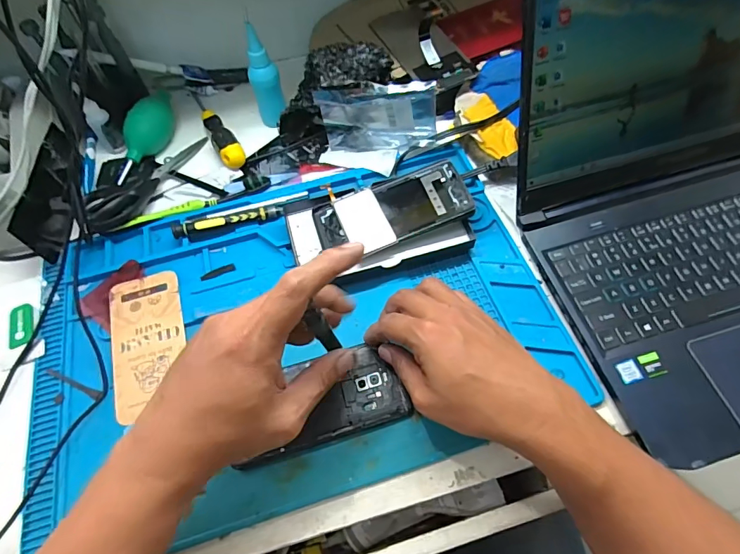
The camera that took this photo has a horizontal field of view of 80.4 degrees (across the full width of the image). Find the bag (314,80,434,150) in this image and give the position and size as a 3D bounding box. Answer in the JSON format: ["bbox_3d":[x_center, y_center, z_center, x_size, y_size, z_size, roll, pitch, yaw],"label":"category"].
[{"bbox_3d":[0.009,-0.182,0.487,0.126,0.081,0.031,0,60,3],"label":"bag"}]

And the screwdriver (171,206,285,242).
[{"bbox_3d":[-0.151,-0.060,0.469,0.113,0.015,0.020,-14,60,-5],"label":"screwdriver"}]

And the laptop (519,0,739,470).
[{"bbox_3d":[0.349,-0.096,0.349,0.375,0.220,0.345,-17,60,-6],"label":"laptop"}]

